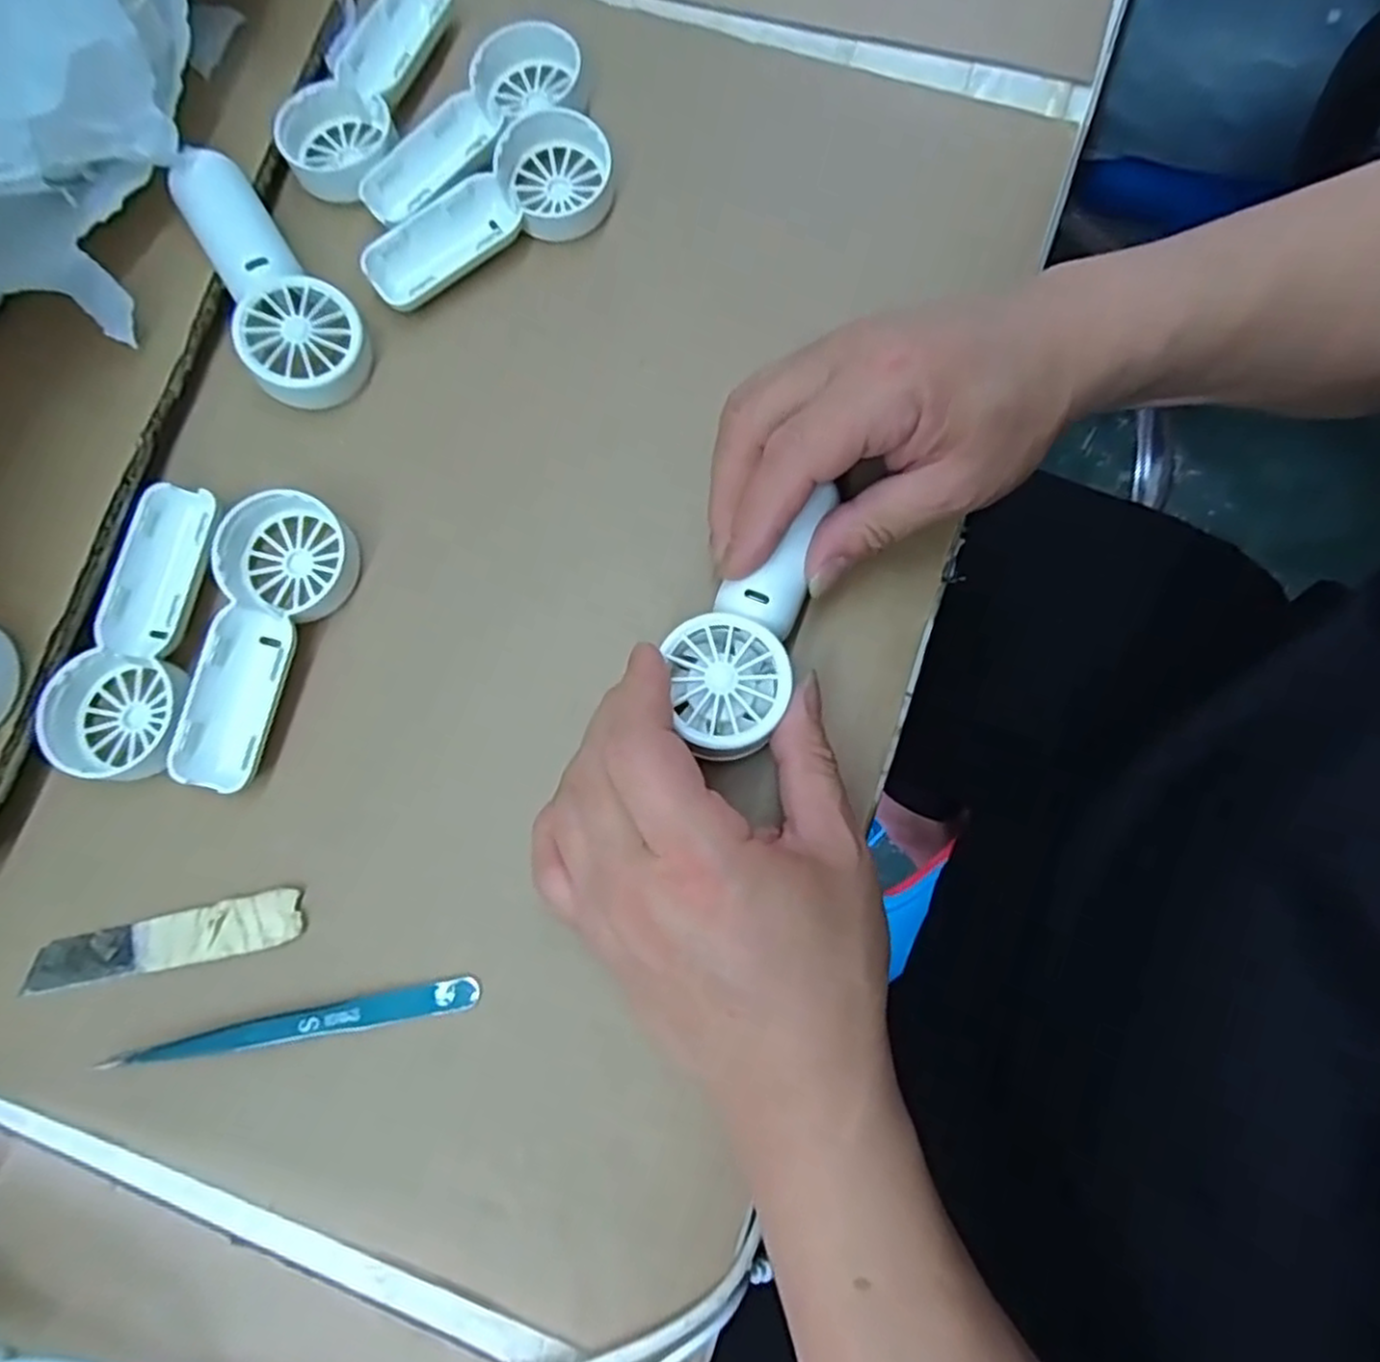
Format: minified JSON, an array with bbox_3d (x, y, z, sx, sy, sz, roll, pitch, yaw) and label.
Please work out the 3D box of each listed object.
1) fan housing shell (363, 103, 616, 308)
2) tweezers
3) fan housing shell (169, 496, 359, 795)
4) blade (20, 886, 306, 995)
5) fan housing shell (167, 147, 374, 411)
[{"bbox_3d":[-0.084,-0.197,0.310,0.110,0.018,0.047,-29,78,-4],"label":"fan housing shell"},{"bbox_3d":[-0.136,0.120,0.258,0.124,0.005,0.011,-11,77,0],"label":"tweezers"},{"bbox_3d":[-0.164,-0.017,0.279,0.046,0.019,0.110,19,79,6],"label":"fan housing shell"},{"bbox_3d":[-0.188,0.093,0.265,0.098,0.004,0.019,-13,77,0],"label":"blade"},{"bbox_3d":[-0.173,-0.158,0.298,0.045,0.024,0.104,-40,82,-7],"label":"fan housing shell"}]

